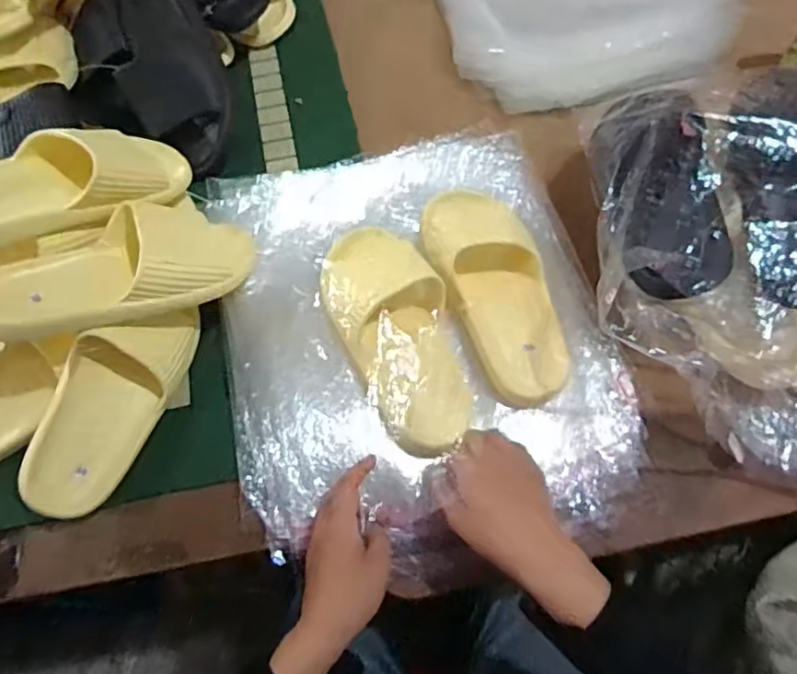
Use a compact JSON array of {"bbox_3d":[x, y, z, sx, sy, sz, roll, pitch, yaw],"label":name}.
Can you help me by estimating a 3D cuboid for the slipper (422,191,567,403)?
[{"bbox_3d":[0.100,-0.048,0.606,0.101,0.056,0.243,-19,76,-8],"label":"slipper"}]

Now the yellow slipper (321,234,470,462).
[{"bbox_3d":[-0.002,-0.006,0.557,0.104,0.060,0.235,-18,68,-8],"label":"yellow slipper"}]

